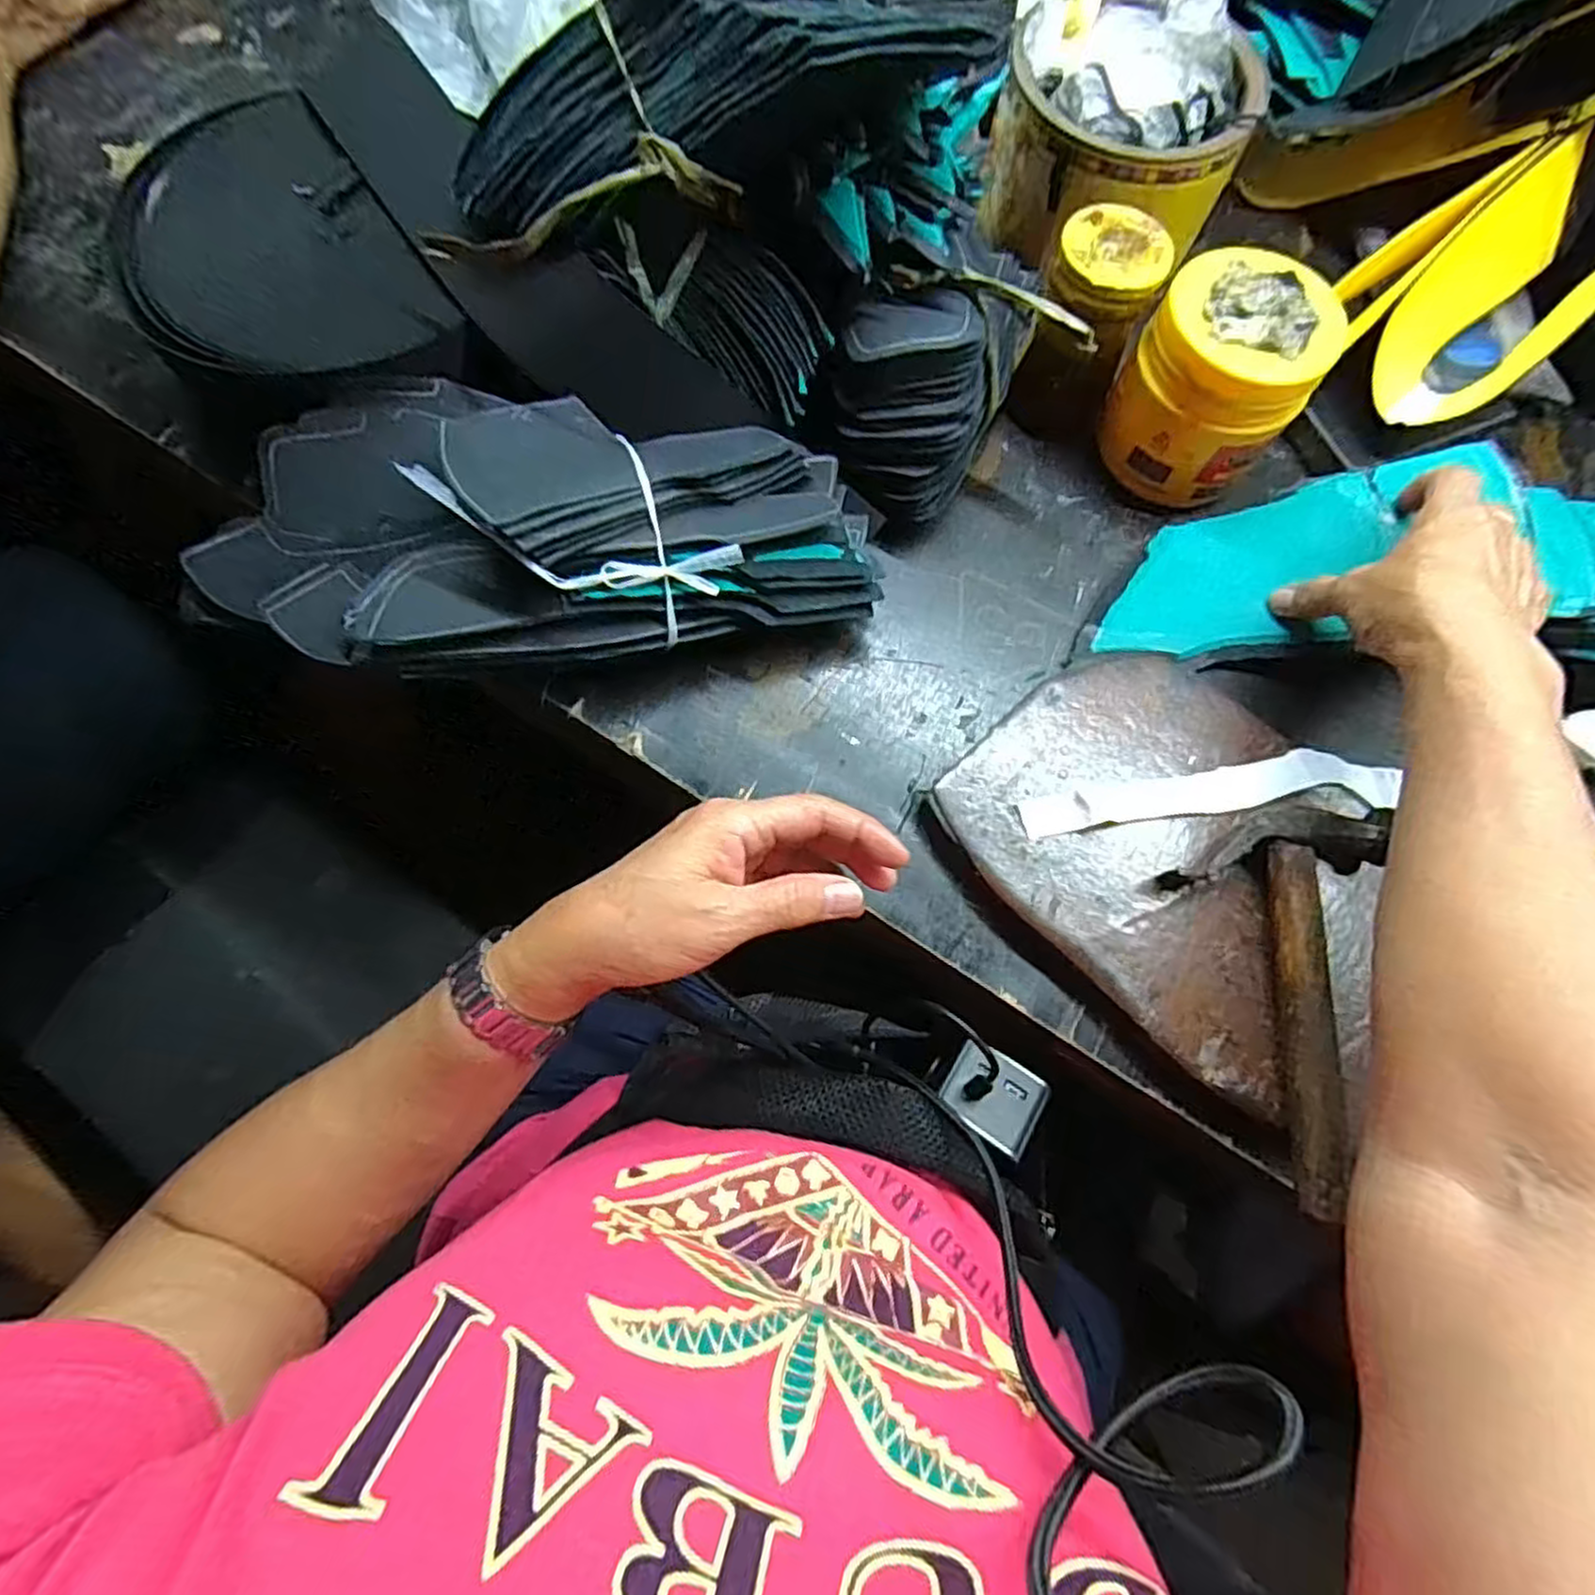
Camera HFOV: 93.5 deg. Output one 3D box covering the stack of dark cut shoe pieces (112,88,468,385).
[{"bbox_3d":[-0.287,-0.296,0.403,0.132,0.021,0.189,-33,77,-11],"label":"stack of dark cut shoe pieces"}]

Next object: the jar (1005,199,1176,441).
[{"bbox_3d":[0.165,-0.270,0.435,0.058,0.099,0.057,22,74,5],"label":"jar"}]

